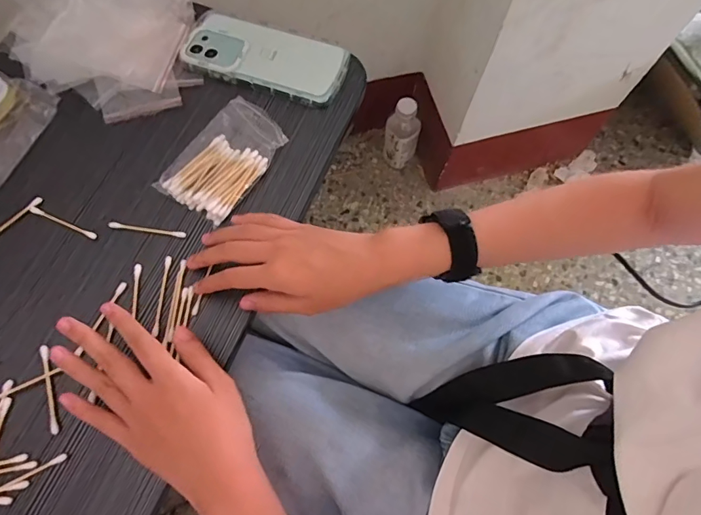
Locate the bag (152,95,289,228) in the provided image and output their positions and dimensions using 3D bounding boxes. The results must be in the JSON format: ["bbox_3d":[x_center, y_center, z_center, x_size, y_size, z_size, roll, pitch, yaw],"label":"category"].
[{"bbox_3d":[-0.117,-0.090,0.400,0.071,0.024,0.109,33,72,12],"label":"bag"}]

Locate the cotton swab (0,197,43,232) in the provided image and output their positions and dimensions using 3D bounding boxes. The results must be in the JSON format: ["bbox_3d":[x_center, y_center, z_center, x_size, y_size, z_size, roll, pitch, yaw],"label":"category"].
[{"bbox_3d":[-0.304,-0.030,0.383,0.068,0.004,0.007,-43,75,-15],"label":"cotton swab"}]

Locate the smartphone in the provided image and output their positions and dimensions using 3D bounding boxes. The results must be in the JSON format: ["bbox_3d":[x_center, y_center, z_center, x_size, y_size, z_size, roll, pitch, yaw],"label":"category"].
[{"bbox_3d":[-0.089,-0.206,0.443,0.166,0.015,0.074,19,70,7],"label":"smartphone"}]

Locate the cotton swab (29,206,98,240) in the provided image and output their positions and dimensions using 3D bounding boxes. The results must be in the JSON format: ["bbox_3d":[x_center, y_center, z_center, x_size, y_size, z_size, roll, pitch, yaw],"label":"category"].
[{"bbox_3d":[-0.256,-0.031,0.385,0.067,0.004,0.006,22,71,8],"label":"cotton swab"}]

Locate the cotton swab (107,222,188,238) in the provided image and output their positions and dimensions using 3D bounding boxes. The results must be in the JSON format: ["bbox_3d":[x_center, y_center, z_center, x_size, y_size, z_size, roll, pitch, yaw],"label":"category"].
[{"bbox_3d":[-0.181,-0.025,0.384,0.070,0.004,0.006,8,69,3],"label":"cotton swab"}]

